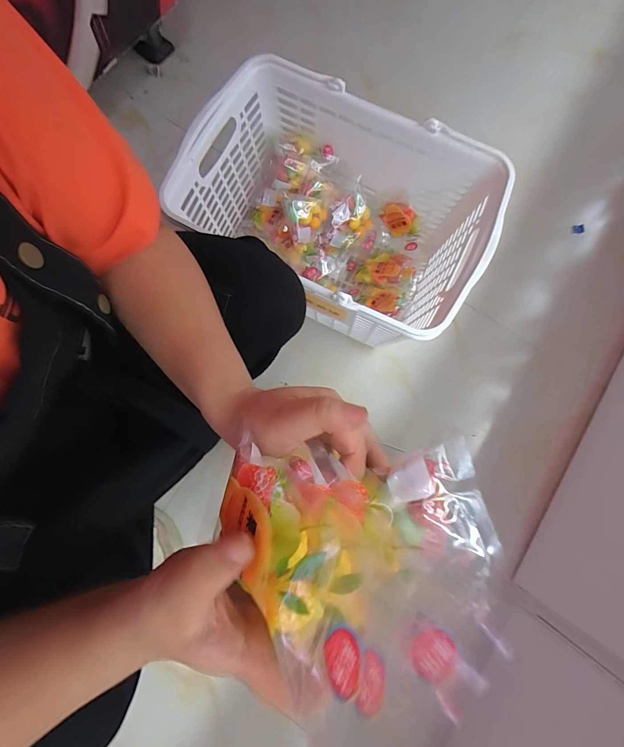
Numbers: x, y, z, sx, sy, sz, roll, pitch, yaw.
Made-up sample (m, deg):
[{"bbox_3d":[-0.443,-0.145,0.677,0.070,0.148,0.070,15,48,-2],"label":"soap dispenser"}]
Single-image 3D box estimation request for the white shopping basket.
[{"bbox_3d":[0.039,-0.240,0.560,0.434,0.209,0.292,29,81,5],"label":"white shopping basket"}]

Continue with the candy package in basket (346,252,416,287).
[{"bbox_3d":[0.136,-0.203,0.646,0.127,0.046,0.085,11,80,2],"label":"candy package in basket"}]

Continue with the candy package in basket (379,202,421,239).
[{"bbox_3d":[0.166,-0.292,0.645,0.079,0.066,0.024,28,81,4],"label":"candy package in basket"}]

